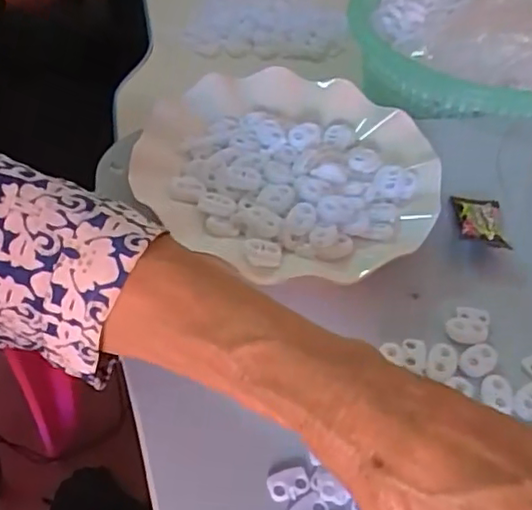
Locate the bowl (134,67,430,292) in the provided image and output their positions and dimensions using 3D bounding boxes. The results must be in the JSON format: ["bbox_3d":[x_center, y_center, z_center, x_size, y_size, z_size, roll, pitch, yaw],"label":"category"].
[{"bbox_3d":[0.012,-0.053,0.399,0.182,0.032,0.176,3,45,-3],"label":"bowl"}]

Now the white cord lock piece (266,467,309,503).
[{"bbox_3d":[0.010,0.101,0.279,0.018,0.004,0.012,-14,48,-19],"label":"white cord lock piece"}]

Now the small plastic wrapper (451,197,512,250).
[{"bbox_3d":[0.132,-0.022,0.391,0.030,0.013,0.046,7,45,1],"label":"small plastic wrapper"}]

